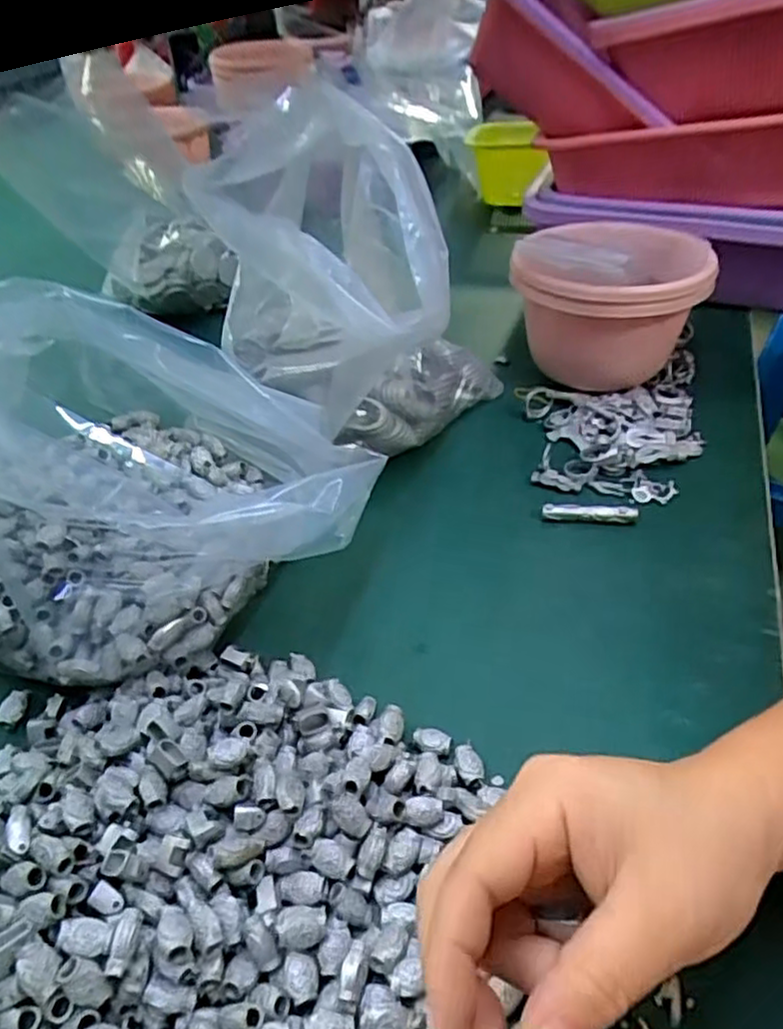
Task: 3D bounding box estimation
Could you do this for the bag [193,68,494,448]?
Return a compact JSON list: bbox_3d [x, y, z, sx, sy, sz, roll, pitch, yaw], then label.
[{"bbox_3d":[-0.028,-0.138,0.467,0.174,0.205,0.164,14,45,17],"label":"bag"}]

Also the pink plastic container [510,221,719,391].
[{"bbox_3d":[0.173,-0.164,0.538,0.134,0.111,0.138,19,46,22],"label":"pink plastic container"}]

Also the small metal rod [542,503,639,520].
[{"bbox_3d":[0.130,-0.001,0.450,0.059,0.011,0.007,5,43,8],"label":"small metal rod"}]

